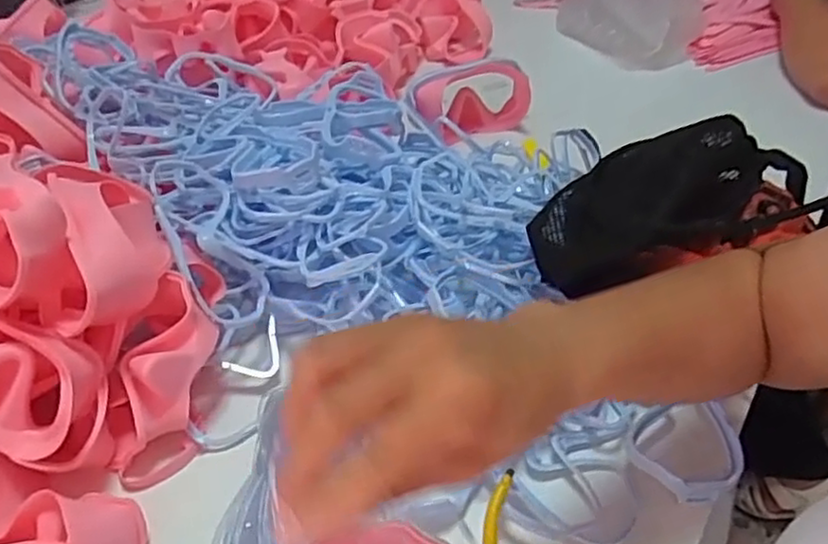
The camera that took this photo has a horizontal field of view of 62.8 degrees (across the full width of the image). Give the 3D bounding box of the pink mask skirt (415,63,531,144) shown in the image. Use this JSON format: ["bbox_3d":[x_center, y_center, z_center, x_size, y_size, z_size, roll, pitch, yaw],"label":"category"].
[{"bbox_3d":[0.066,-0.193,0.792,0.140,0.077,0.059,-22,45,-21],"label":"pink mask skirt"}]

